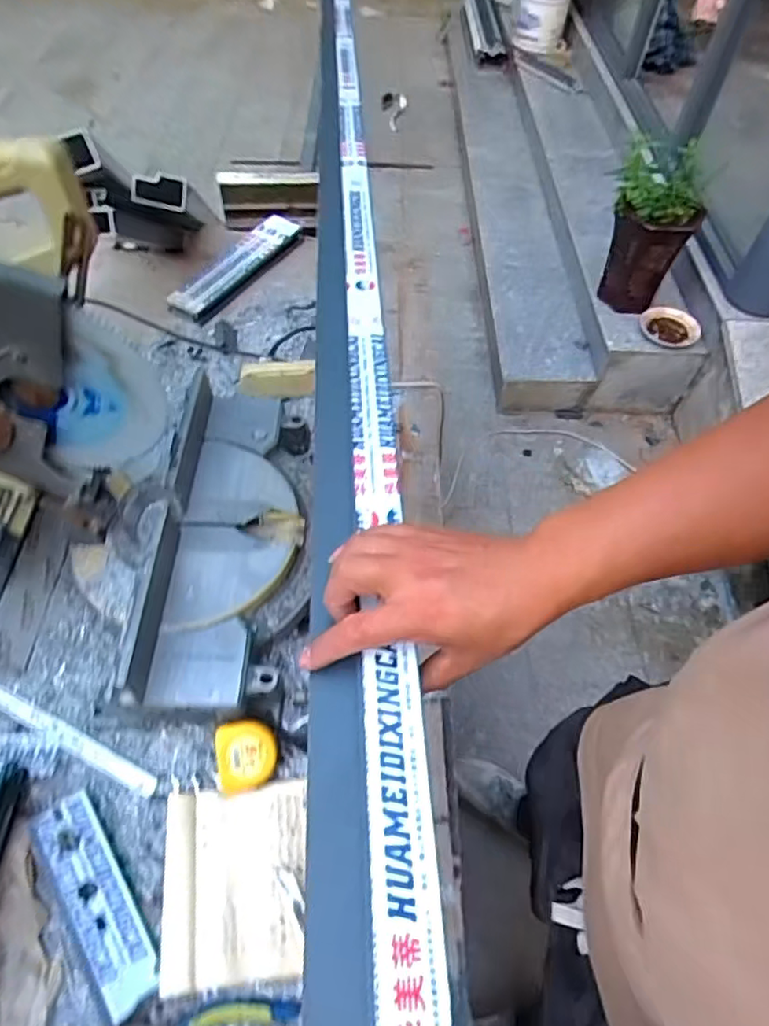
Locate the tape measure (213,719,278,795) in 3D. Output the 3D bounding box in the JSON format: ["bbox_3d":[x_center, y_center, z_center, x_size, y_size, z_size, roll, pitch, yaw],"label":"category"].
[{"bbox_3d":[-0.155,0.269,0.683,0.069,0.043,0.070,-9,55,-7],"label":"tape measure"}]

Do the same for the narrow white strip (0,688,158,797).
[{"bbox_3d":[-0.370,0.267,0.716,0.236,0.004,0.023,24,61,10],"label":"narrow white strip"}]

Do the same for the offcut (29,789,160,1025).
[{"bbox_3d":[-0.296,0.392,0.620,0.059,0.026,0.208,-31,61,-20],"label":"offcut"}]

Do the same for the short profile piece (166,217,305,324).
[{"bbox_3d":[-0.289,-0.501,1.215,0.099,0.048,0.342,26,58,16],"label":"short profile piece"}]

